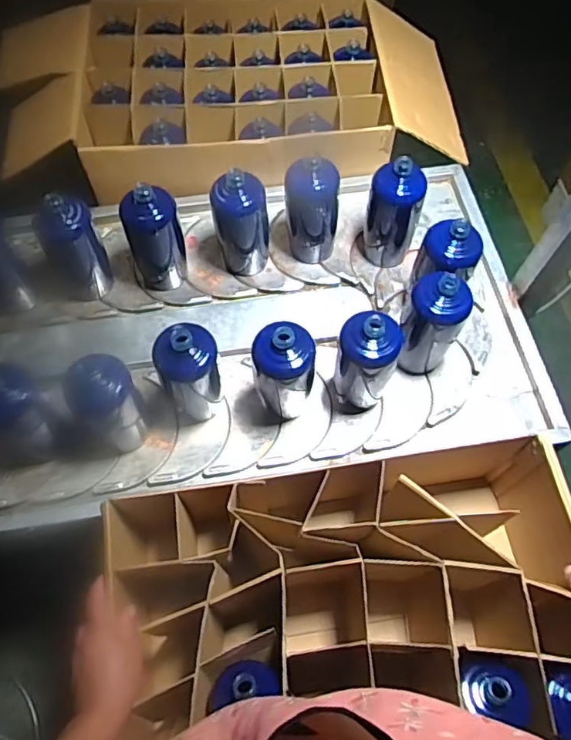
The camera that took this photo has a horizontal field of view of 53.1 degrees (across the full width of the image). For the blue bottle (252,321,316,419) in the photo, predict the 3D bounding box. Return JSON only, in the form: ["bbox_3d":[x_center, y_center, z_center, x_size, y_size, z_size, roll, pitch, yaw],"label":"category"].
[{"bbox_3d":[-0.002,0.005,0.786,0.080,0.174,0.068,-11,65,-6],"label":"blue bottle"}]

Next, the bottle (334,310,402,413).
[{"bbox_3d":[0.109,-0.010,0.788,0.076,0.197,0.070,0,64,0],"label":"bottle"}]

